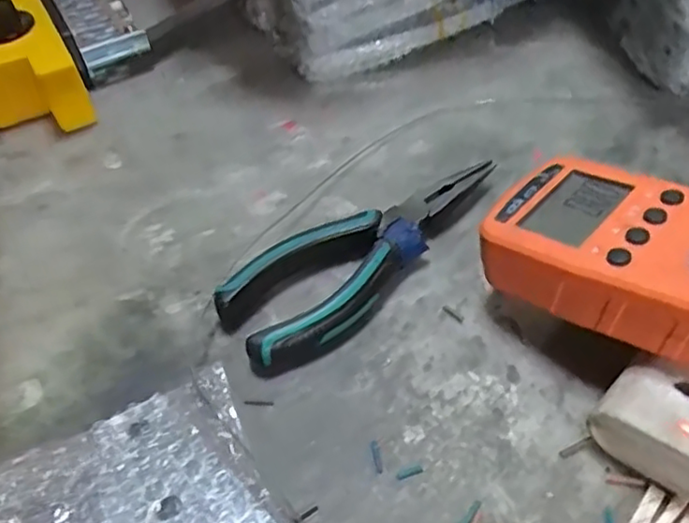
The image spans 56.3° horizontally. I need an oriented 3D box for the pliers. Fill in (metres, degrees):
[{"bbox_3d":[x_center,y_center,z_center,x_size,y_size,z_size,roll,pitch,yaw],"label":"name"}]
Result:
[{"bbox_3d":[0.016,-0.006,0.310,0.154,0.017,0.050,-30,52,-19],"label":"pliers"}]

